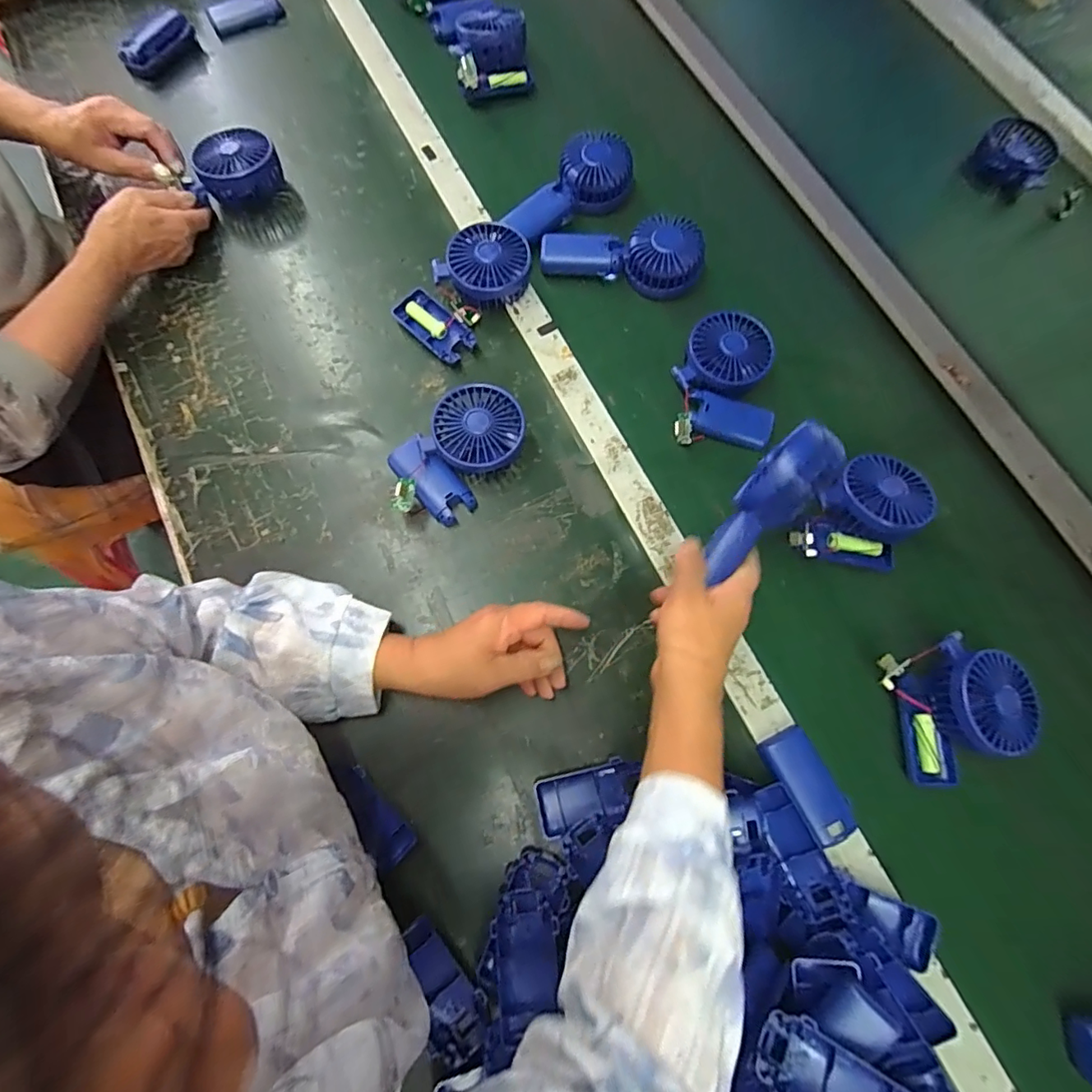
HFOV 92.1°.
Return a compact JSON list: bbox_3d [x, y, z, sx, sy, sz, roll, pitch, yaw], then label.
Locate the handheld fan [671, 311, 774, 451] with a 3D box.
[{"bbox_3d":[0.187,-0.176,0.559,0.098,0.036,0.140,1,75,-1],"label":"handheld fan"}]

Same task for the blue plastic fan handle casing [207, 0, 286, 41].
[{"bbox_3d":[-0.398,-0.707,0.702,0.092,0.025,0.032,-23,77,-7],"label":"blue plastic fan handle casing"}]

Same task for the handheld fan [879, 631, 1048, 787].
[{"bbox_3d":[0.364,0.145,0.475,0.108,0.070,0.112,-15,76,-5],"label":"handheld fan"}]

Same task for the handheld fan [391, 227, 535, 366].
[{"bbox_3d":[-0.086,-0.279,0.568,0.093,0.044,0.149,42,79,9],"label":"handheld fan"}]

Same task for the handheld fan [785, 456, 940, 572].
[{"bbox_3d":[0.309,-0.024,0.515,0.092,0.059,0.134,39,78,9],"label":"handheld fan"}]

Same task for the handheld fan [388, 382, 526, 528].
[{"bbox_3d":[-0.088,-0.090,0.519,0.148,0.043,0.088,-42,80,-11],"label":"handheld fan"}]

